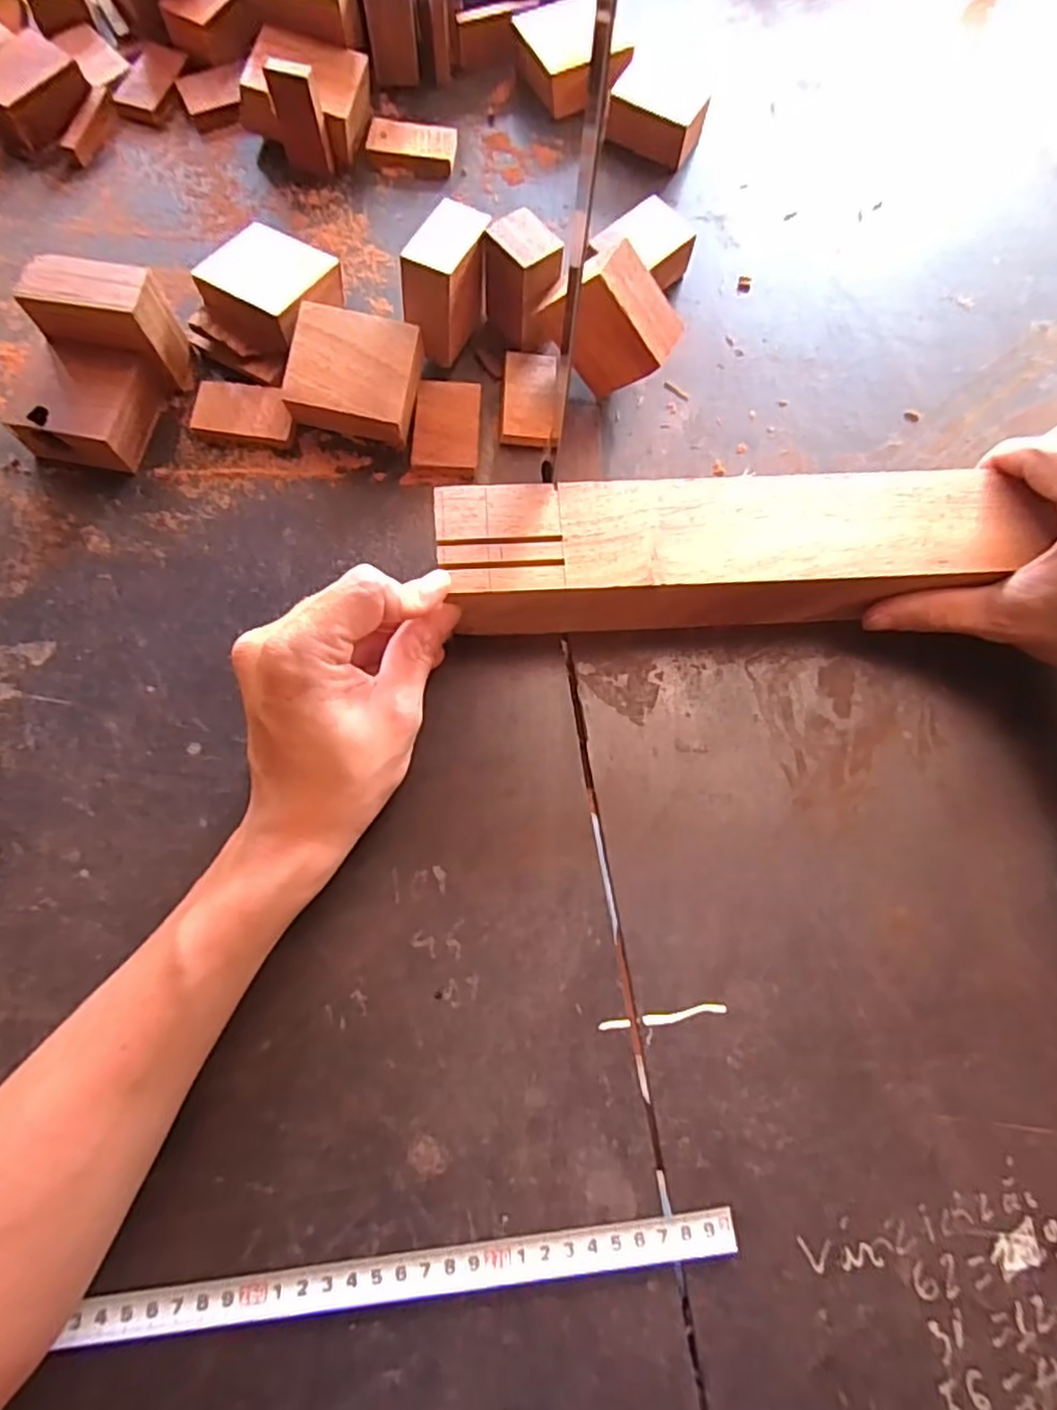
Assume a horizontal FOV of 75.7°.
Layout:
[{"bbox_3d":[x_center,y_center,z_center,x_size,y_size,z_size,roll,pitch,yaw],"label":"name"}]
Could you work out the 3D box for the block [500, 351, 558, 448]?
[{"bbox_3d":[0.001,-0.175,0.389,0.030,0.008,0.058,3,75,-1],"label":"block"}]

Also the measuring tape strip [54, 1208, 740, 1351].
[{"bbox_3d":[-0.154,0.246,0.272,0.478,0.009,0.016,-5,65,-4],"label":"measuring tape strip"}]

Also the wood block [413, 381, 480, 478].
[{"bbox_3d":[-0.045,-0.154,0.381,0.036,0.009,0.056,2,75,-1],"label":"wood block"}]

